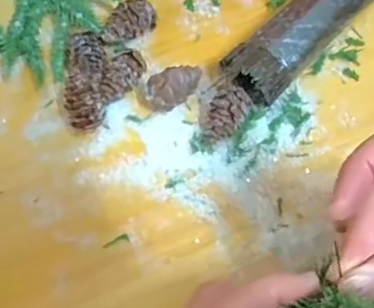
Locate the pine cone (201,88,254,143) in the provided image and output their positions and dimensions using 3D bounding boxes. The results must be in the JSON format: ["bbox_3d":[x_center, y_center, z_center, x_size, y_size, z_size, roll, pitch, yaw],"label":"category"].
[{"bbox_3d":[0.021,-0.023,0.331,0.024,0.017,0.033,34,74,12],"label":"pine cone"}]

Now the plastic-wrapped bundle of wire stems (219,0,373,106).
[{"bbox_3d":[0.068,-0.074,0.347,0.038,0.029,0.109,41,76,14],"label":"plastic-wrapped bundle of wire stems"}]

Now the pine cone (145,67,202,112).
[{"bbox_3d":[-0.007,-0.037,0.337,0.035,0.023,0.021,-21,71,-6],"label":"pine cone"}]

